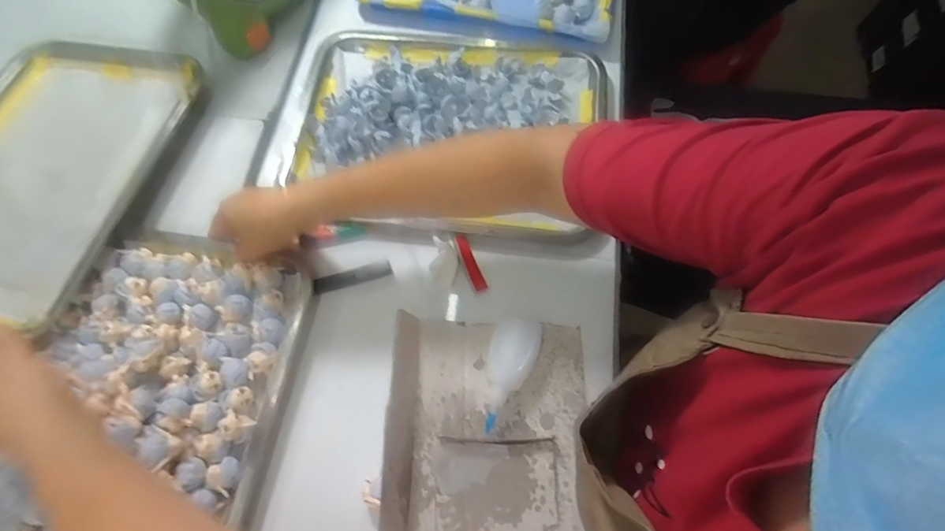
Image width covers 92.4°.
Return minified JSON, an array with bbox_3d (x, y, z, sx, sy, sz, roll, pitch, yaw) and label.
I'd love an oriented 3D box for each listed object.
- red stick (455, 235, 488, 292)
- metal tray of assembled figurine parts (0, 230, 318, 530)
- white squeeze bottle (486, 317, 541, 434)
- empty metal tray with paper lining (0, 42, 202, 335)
[{"bbox_3d":[-0.002,-0.003,0.460,0.013,0.008,0.062,-22,70,-8],"label":"red stick"},{"bbox_3d":[-0.300,0.130,0.388,0.244,0.044,0.344,13,69,4],"label":"metal tray of assembled figurine parts"},{"bbox_3d":[0.031,0.092,0.411,0.041,0.029,0.110,21,71,8],"label":"white squeeze bottle"},{"bbox_3d":[-0.482,-0.112,0.493,0.264,0.026,0.343,14,70,6],"label":"empty metal tray with paper lining"}]

